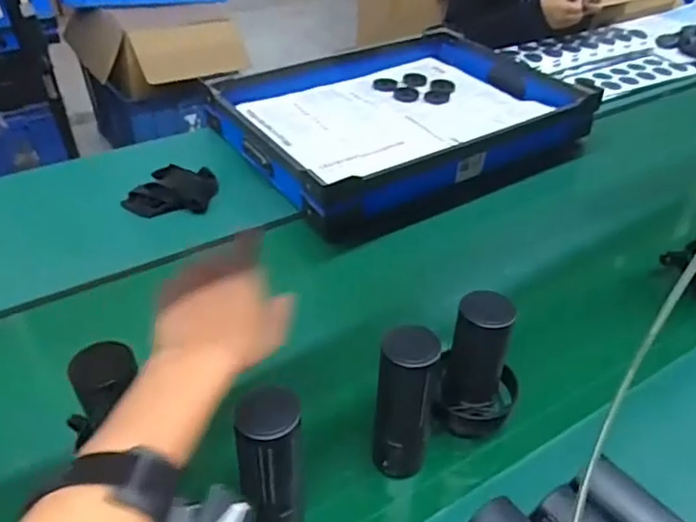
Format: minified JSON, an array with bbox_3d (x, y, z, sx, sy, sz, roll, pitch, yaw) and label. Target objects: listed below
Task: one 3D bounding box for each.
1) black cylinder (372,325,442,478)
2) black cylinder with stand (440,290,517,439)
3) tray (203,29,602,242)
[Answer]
[{"bbox_3d":[0.056,0.138,0.567,0.062,0.163,0.045,6,40,5],"label":"black cylinder"},{"bbox_3d":[0.137,0.112,0.607,0.079,0.165,0.064,14,41,15],"label":"black cylinder with stand"},{"bbox_3d":[0.114,-0.321,1.192,0.721,0.083,0.557,-21,45,-25],"label":"tray"}]

